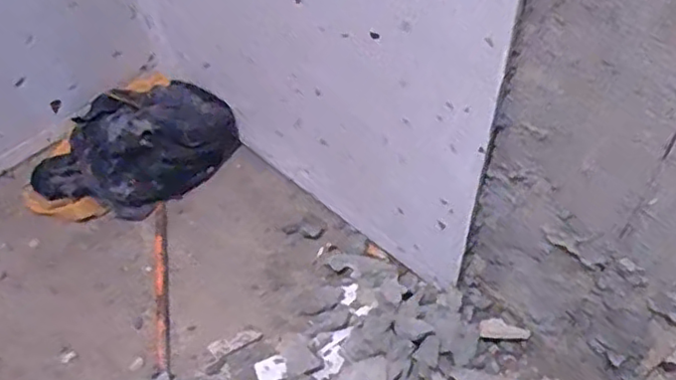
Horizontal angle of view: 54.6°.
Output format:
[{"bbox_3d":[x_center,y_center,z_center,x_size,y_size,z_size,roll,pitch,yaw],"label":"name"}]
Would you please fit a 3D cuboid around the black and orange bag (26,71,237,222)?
[{"bbox_3d":[-0.297,-0.058,0.911,0.203,0.077,0.253,33,59,24],"label":"black and orange bag"}]

